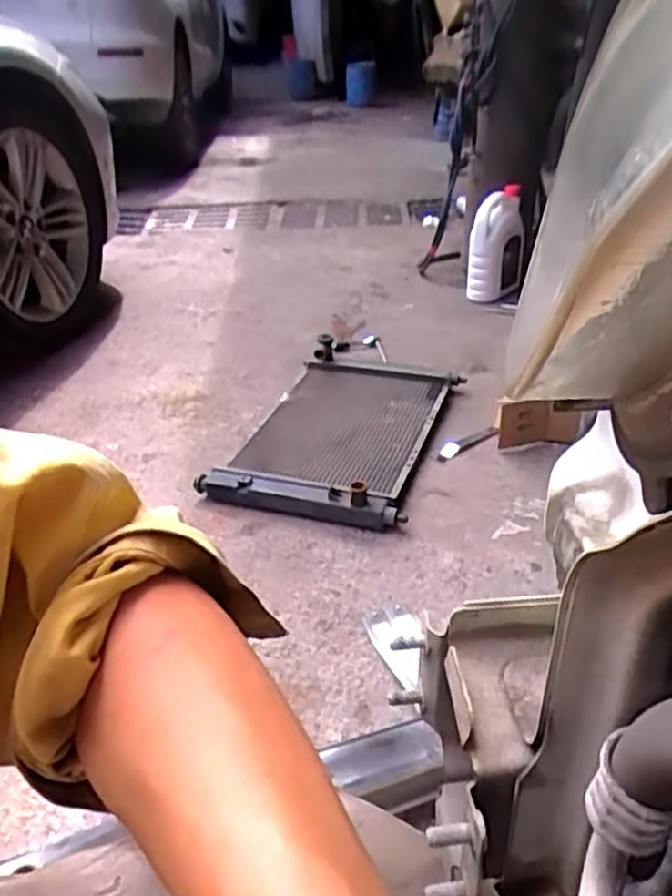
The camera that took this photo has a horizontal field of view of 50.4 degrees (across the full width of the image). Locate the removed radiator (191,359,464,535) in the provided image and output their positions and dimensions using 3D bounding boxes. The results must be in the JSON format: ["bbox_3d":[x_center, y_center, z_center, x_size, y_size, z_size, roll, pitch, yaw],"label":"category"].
[{"bbox_3d":[0.008,-0.039,1.612,0.419,0.069,0.733,4,27,18],"label":"removed radiator"}]

